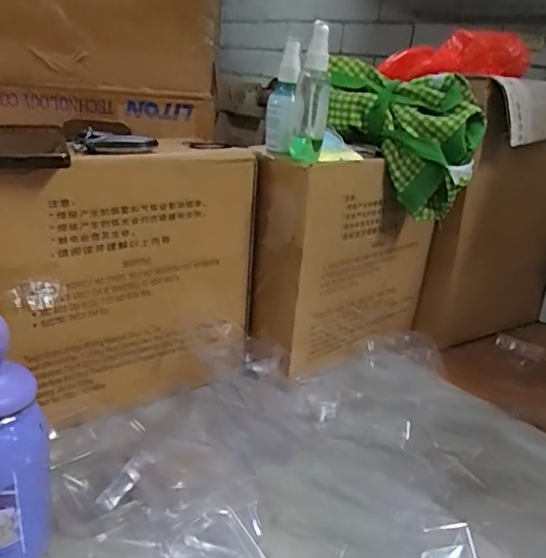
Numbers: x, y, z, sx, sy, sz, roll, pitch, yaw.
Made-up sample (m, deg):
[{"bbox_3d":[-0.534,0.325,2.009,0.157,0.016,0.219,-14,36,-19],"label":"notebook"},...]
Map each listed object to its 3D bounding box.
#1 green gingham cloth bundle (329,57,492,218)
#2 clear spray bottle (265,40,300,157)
[{"bbox_3d":[0.148,-0.166,0.677,0.184,0.154,0.100,8,20,5],"label":"green gingham cloth bundle"},{"bbox_3d":[0.010,-0.195,0.610,0.030,0.115,0.038,6,20,-1],"label":"clear spray bottle"}]

